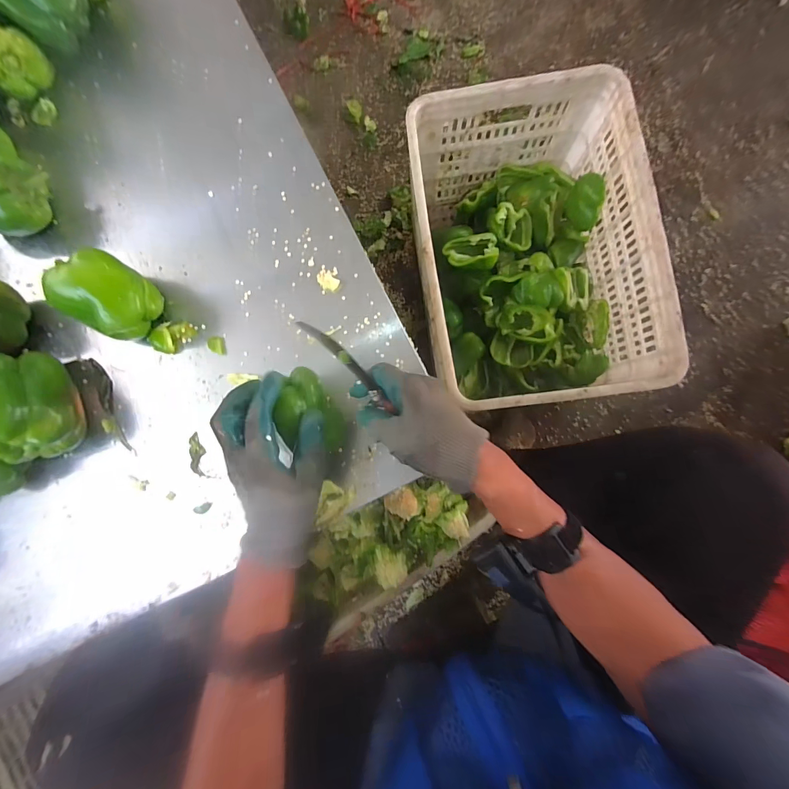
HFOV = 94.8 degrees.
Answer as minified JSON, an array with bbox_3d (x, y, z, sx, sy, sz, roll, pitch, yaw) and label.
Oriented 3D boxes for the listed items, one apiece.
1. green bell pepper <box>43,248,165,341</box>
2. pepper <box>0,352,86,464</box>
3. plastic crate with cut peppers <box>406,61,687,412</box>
[{"bbox_3d":[-0.348,-0.118,0.450,0.096,0.091,0.087,30,87,5],"label":"green bell pepper"},{"bbox_3d":[-0.433,0.009,0.434,0.073,0.092,0.127,-15,84,1],"label":"pepper"},{"bbox_3d":[0.227,-0.238,0.677,0.348,0.252,0.511,-8,85,2],"label":"plastic crate with cut peppers"}]

